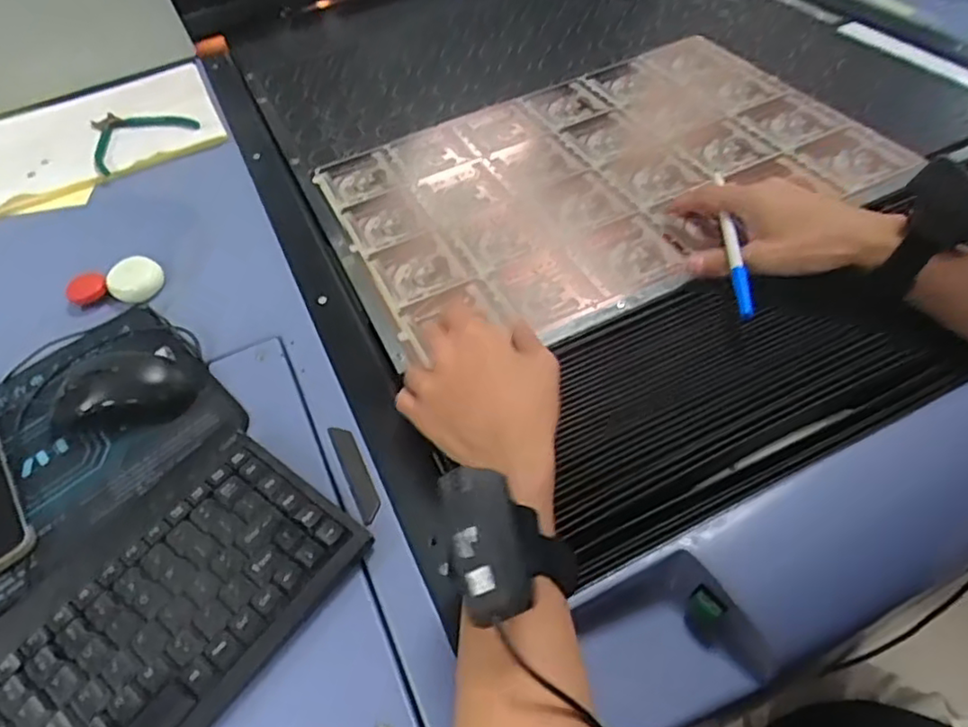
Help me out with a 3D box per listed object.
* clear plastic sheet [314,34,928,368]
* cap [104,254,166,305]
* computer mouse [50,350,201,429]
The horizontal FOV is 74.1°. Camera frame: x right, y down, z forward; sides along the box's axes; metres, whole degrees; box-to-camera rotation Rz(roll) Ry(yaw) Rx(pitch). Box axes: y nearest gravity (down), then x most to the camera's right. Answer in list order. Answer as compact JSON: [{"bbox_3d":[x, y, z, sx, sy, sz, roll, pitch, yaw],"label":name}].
[{"bbox_3d":[0.119,-0.198,0.653,0.518,0.011,0.342,-25,53,-13],"label":"clear plastic sheet"},{"bbox_3d":[-0.347,-0.083,0.640,0.050,0.033,0.050,-4,50,5],"label":"cap"},{"bbox_3d":[-0.282,0.017,0.501,0.104,0.038,0.058,-12,50,-2],"label":"computer mouse"}]

